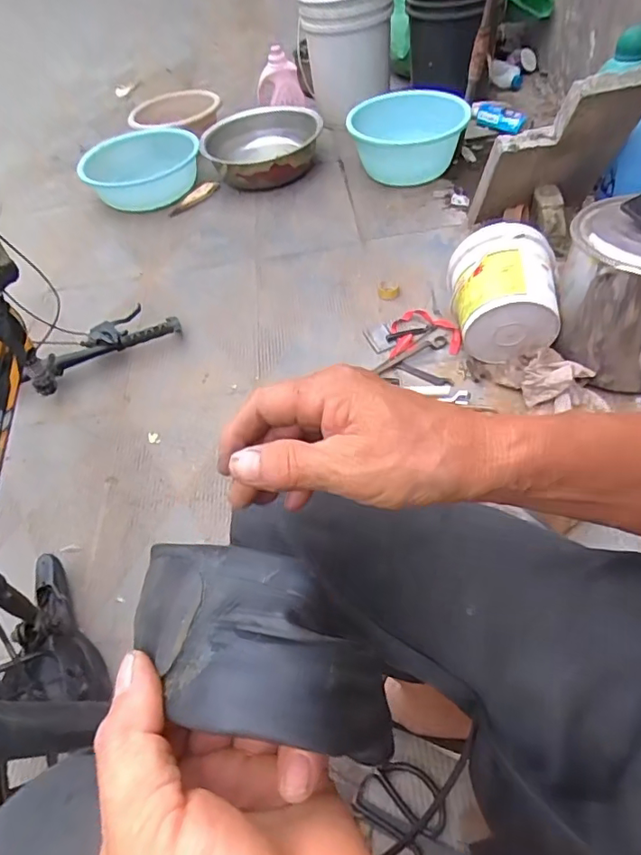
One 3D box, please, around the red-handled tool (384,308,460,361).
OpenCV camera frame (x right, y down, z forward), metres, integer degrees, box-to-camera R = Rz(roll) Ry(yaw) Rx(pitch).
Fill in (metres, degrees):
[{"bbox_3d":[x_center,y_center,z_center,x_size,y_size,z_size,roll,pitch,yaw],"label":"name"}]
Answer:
[{"bbox_3d":[0.226,-0.218,1.177,0.153,0.033,0.140,-6,50,4],"label":"red-handled tool"}]

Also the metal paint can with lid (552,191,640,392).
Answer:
[{"bbox_3d":[0.558,-0.235,0.933,0.260,0.283,0.222,29,60,28],"label":"metal paint can with lid"}]

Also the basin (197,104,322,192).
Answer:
[{"bbox_3d":[-0.170,-0.861,1.634,0.353,0.161,0.353,-4,51,5],"label":"basin"}]

